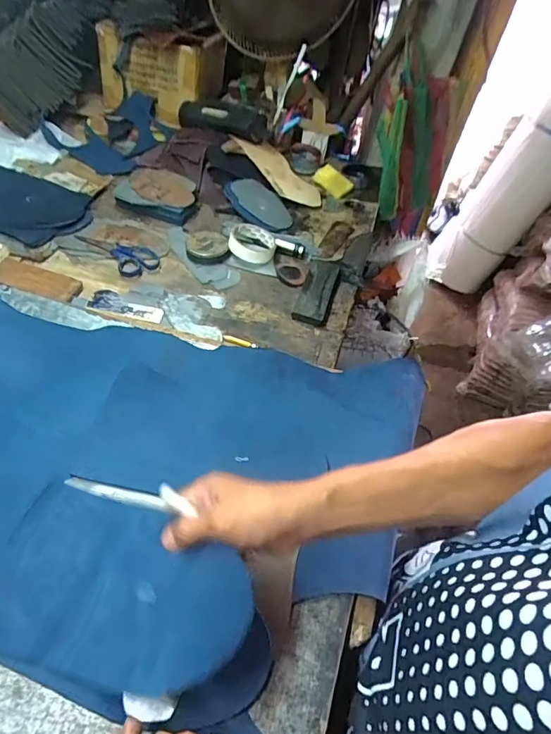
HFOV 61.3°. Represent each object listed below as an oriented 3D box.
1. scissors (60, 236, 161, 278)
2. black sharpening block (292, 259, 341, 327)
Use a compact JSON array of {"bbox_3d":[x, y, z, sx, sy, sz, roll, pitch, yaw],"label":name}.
[{"bbox_3d":[-0.290,-0.204,0.824,0.172,0.018,0.071,24,51,11],"label":"scissors"},{"bbox_3d":[0.074,-0.138,0.792,0.057,0.025,0.171,16,50,5],"label":"black sharpening block"}]

